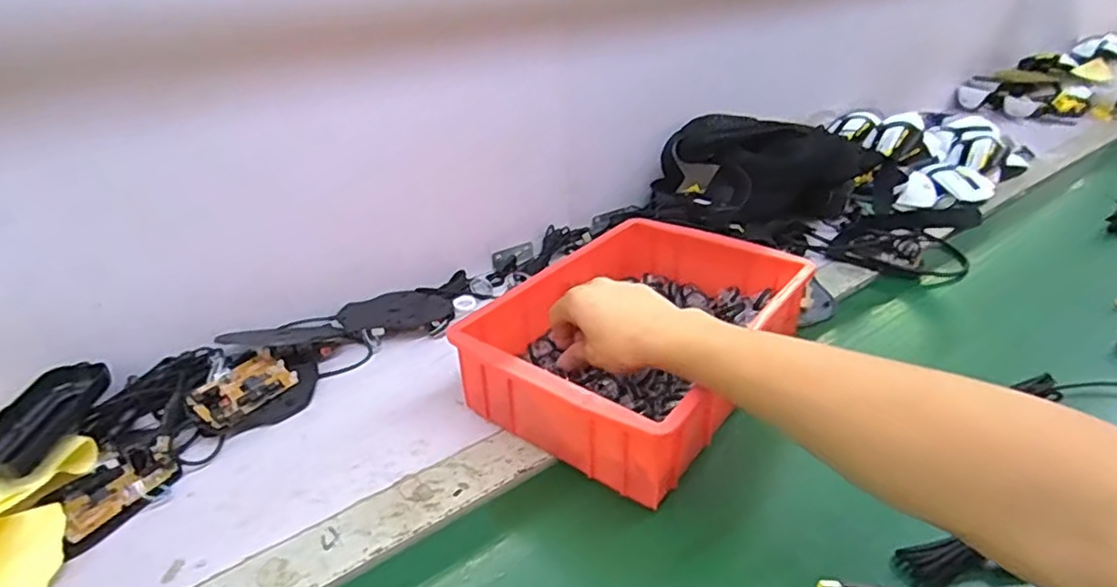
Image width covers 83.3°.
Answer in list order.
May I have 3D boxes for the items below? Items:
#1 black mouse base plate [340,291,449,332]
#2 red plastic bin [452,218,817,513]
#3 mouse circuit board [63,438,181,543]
[{"bbox_3d":[-0.170,0.014,0.657,0.111,0.013,0.056,-12,33,-18],"label":"black mouse base plate"},{"bbox_3d":[0.069,0.032,0.556,0.205,0.079,0.280,23,39,32],"label":"red plastic bin"},{"bbox_3d":[-0.324,0.141,0.463,0.047,0.016,0.081,18,36,29],"label":"mouse circuit board"}]

